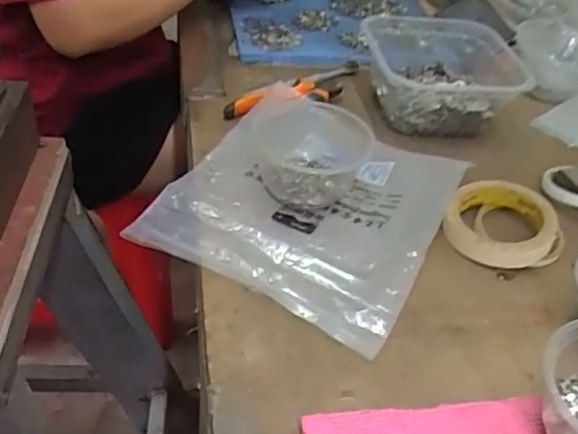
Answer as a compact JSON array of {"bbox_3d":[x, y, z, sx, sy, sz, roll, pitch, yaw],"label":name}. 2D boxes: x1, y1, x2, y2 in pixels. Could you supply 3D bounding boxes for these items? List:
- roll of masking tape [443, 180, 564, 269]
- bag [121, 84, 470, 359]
[{"bbox_3d":[0.203,0.005,0.575,0.104,0.031,0.104,4,41,-3],"label":"roll of masking tape"},{"bbox_3d":[0.023,-0.030,0.568,0.237,0.050,0.264,22,43,17],"label":"bag"}]

